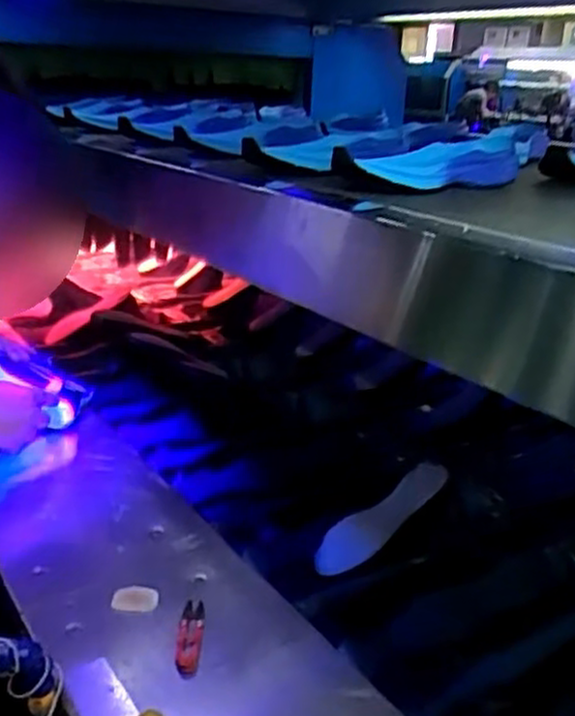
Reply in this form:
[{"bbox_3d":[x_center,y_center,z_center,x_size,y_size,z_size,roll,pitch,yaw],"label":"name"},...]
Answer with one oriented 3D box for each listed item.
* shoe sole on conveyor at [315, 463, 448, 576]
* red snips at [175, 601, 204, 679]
[{"bbox_3d":[0.122,0.201,0.977,0.220,0.028,0.050,-33,35,-24],"label":"shoe sole on conveyor"},{"bbox_3d":[-0.095,0.272,0.748,0.023,0.016,0.094,1,21,-1],"label":"red snips"}]

